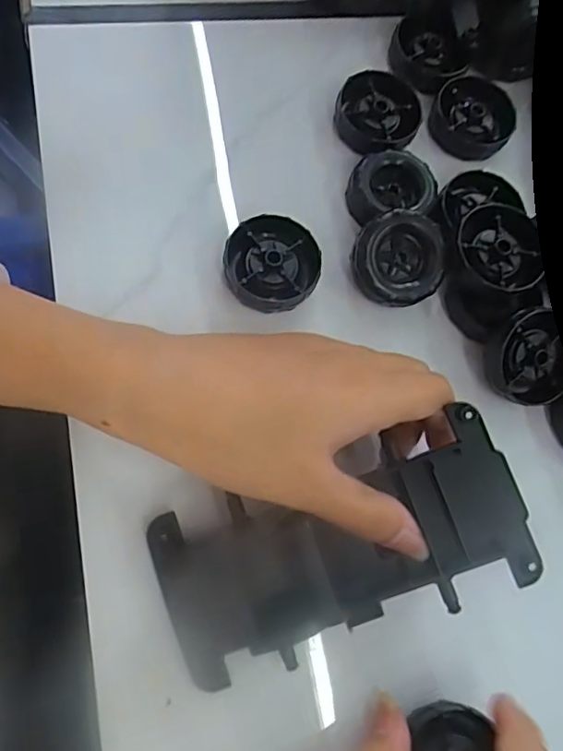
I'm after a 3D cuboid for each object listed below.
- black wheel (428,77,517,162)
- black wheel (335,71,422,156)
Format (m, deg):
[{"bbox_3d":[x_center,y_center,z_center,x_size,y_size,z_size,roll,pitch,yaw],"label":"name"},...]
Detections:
[{"bbox_3d":[0.109,-0.146,0.318,0.046,0.012,0.047,2,73,-7],"label":"black wheel"},{"bbox_3d":[0.052,-0.144,0.307,0.045,0.011,0.048,2,73,-7],"label":"black wheel"}]

